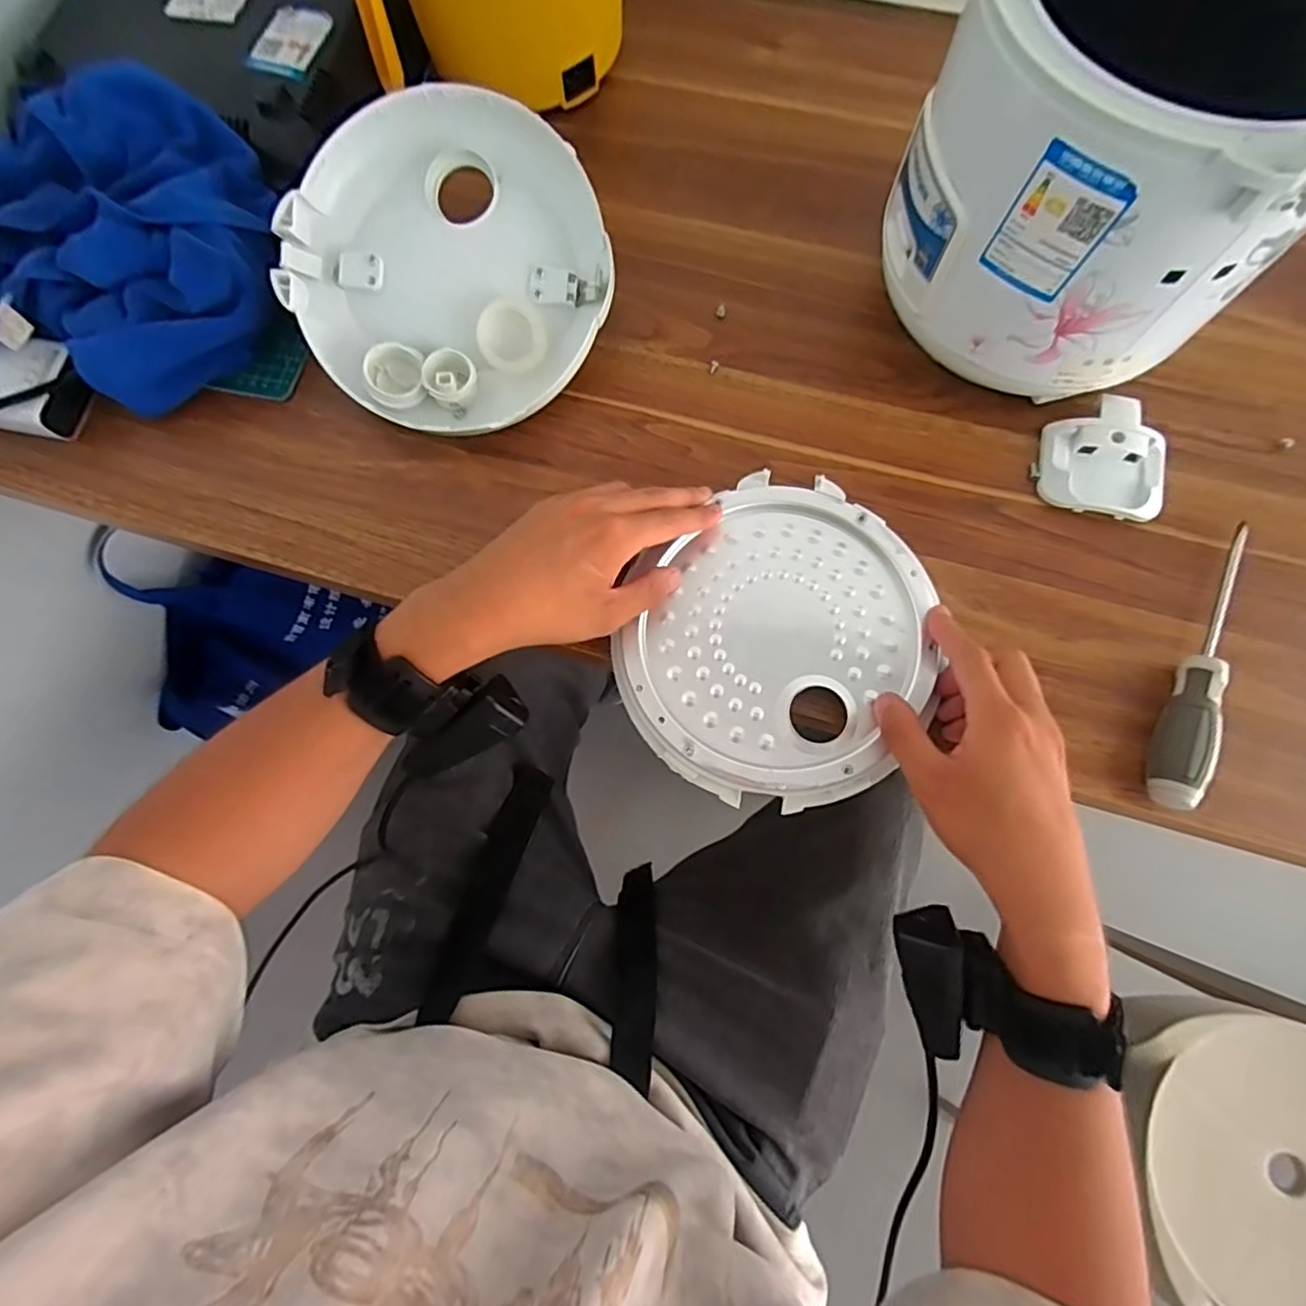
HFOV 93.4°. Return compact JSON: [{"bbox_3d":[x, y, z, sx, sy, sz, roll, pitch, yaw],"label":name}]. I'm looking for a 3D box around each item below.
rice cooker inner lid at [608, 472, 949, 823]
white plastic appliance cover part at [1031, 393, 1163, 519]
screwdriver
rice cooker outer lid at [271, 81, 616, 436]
[{"bbox_3d":[0.079,-0.007,0.369,0.166,0.021,0.189,39,78,10],"label":"rice cooker inner lid"},{"bbox_3d":[0.290,-0.125,0.396,0.076,0.022,0.074,6,75,2],"label":"white plastic appliance cover part"},{"bbox_3d":[0.322,0.005,0.360,0.024,0.024,0.180,26,76,7],"label":"screwdriver"},{"bbox_3d":[-0.133,-0.251,0.406,0.197,0.027,0.200,0,99,3],"label":"rice cooker outer lid"}]

